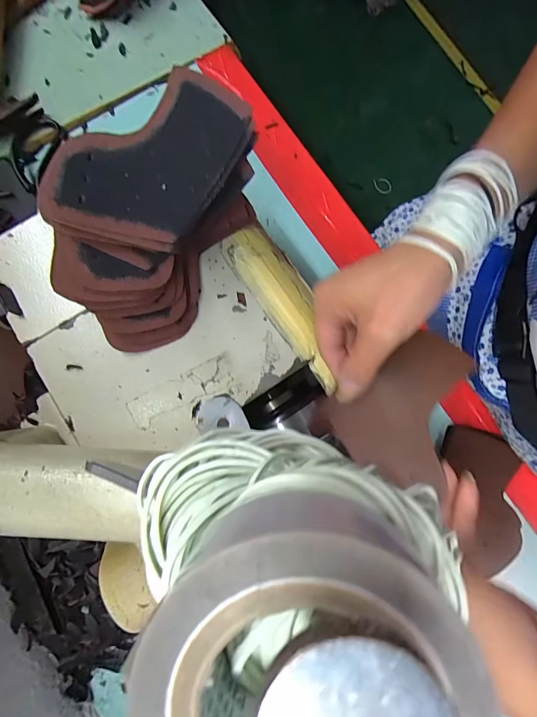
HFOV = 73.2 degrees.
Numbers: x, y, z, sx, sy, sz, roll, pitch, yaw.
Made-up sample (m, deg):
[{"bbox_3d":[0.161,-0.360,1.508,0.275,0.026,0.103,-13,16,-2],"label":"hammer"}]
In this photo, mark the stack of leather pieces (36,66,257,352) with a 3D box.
[{"bbox_3d":[-0.087,-0.103,0.261,0.116,0.070,0.178,30,81,4],"label":"stack of leather pieces"}]

